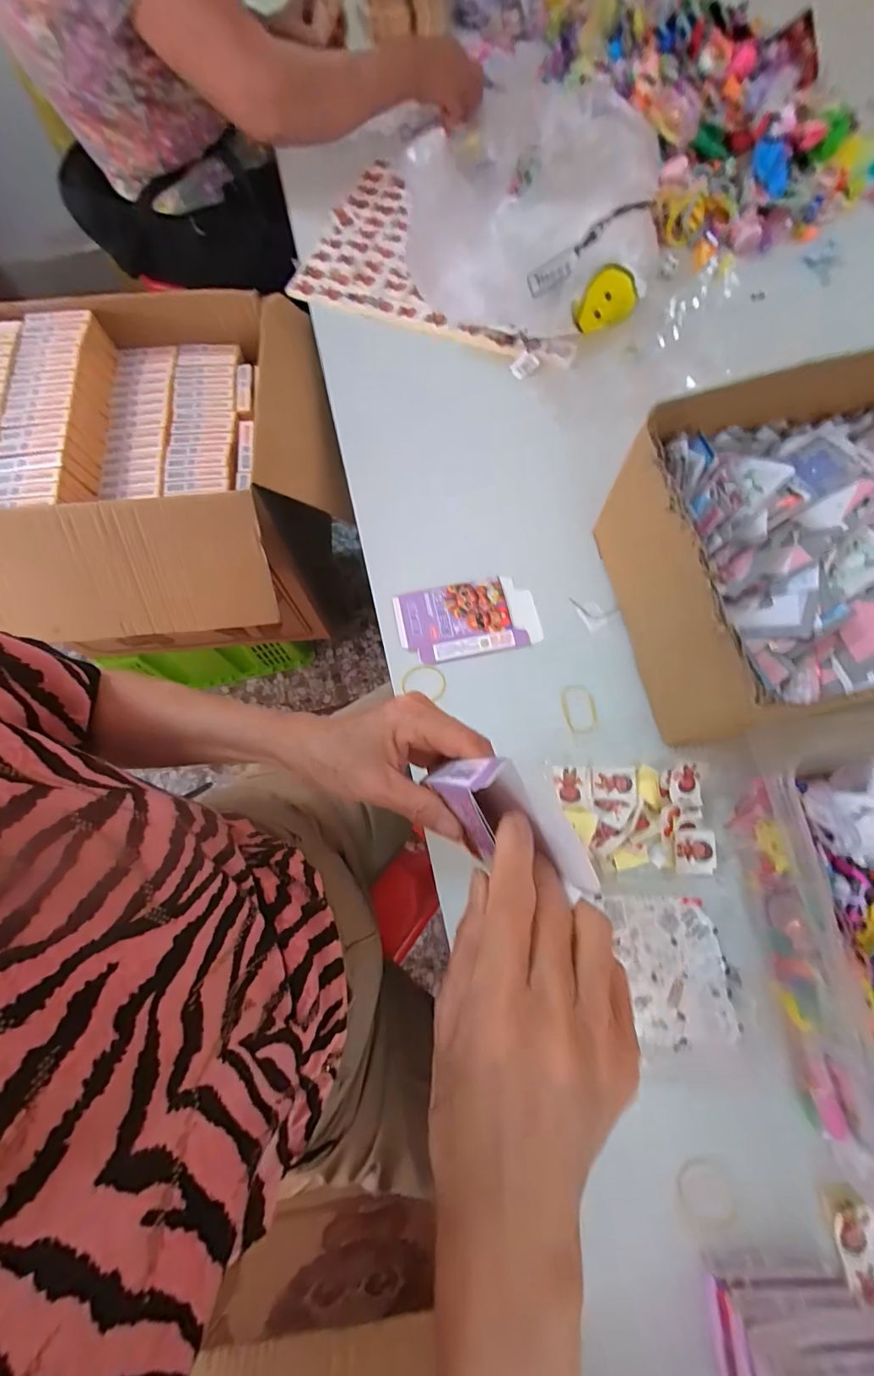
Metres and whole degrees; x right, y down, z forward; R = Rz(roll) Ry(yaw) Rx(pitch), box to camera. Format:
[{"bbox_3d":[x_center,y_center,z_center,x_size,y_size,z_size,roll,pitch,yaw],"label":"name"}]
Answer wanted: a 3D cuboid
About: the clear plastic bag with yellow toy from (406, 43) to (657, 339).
[{"bbox_3d":[0.126,-0.585,0.566,0.285,0.159,0.230,21,75,6],"label":"clear plastic bag with yellow toy"}]

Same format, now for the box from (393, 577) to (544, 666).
[{"bbox_3d":[0.032,-0.073,0.507,0.146,0.007,0.084,-10,74,-2],"label":"box"}]

